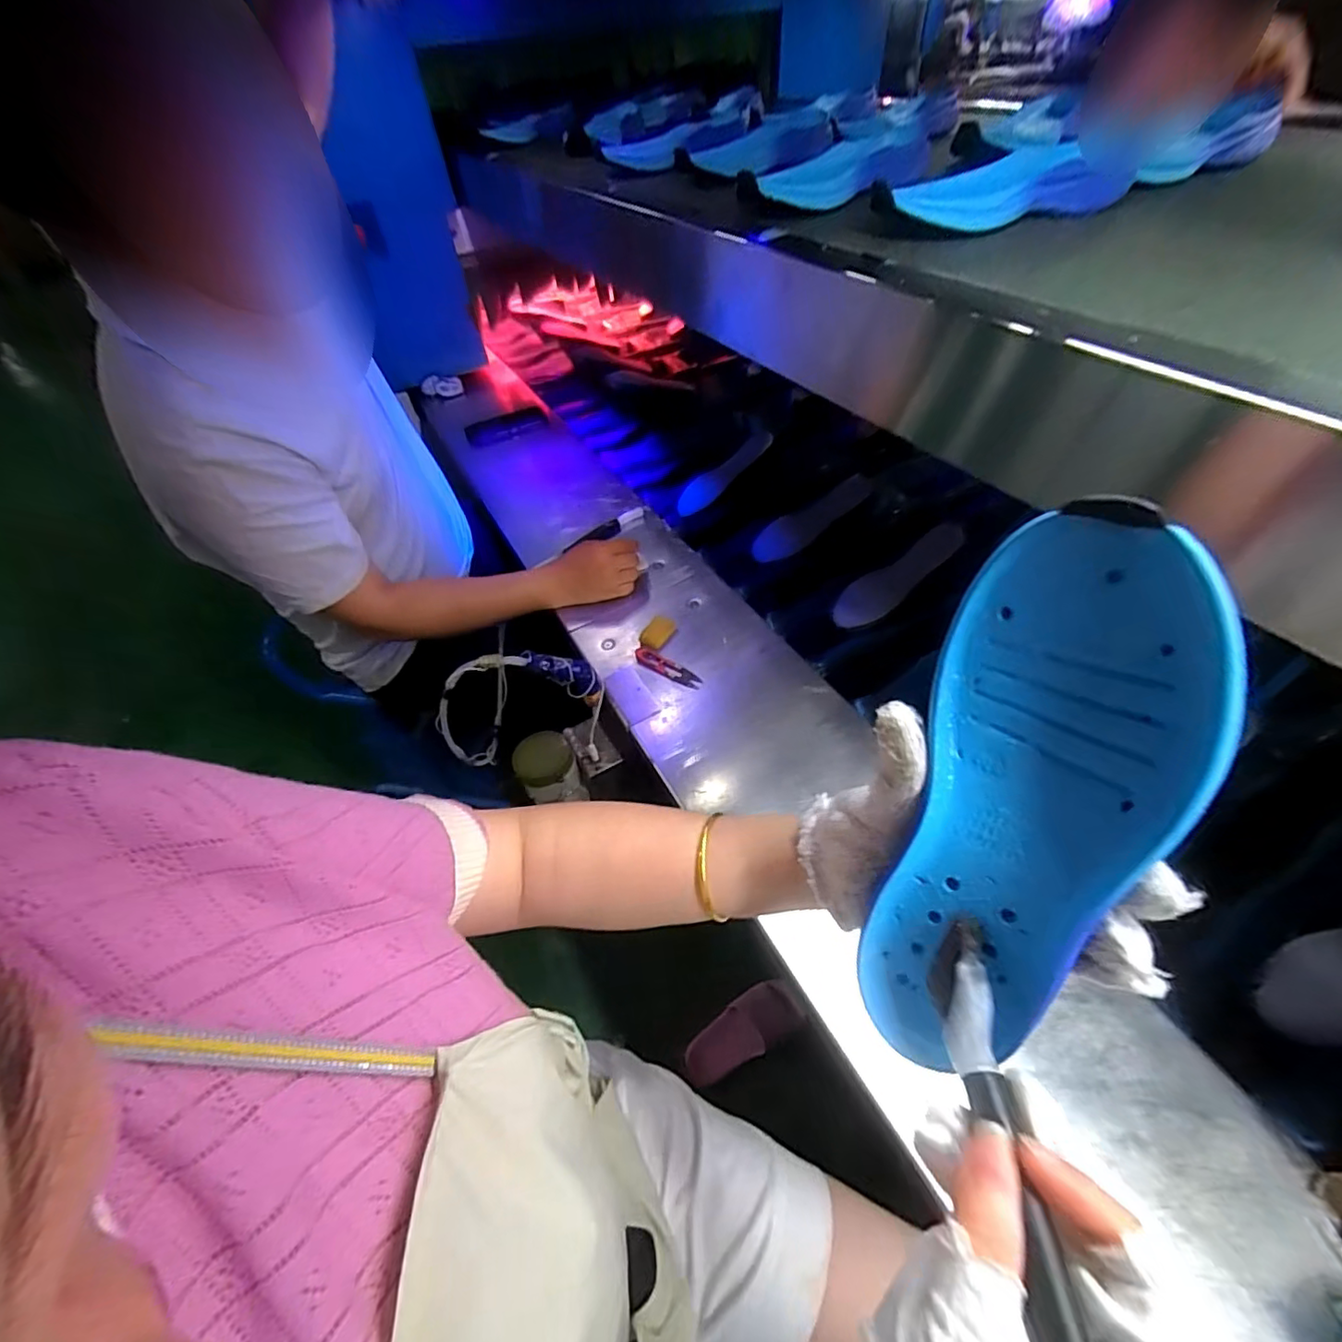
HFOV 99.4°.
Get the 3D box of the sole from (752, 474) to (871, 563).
[{"bbox_3d":[0.234,-0.249,0.940,0.219,0.025,0.064,-32,54,0],"label":"sole"}]

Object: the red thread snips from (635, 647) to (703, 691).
[{"bbox_3d":[-0.005,-0.003,0.751,0.101,0.007,0.025,27,57,22],"label":"red thread snips"}]

